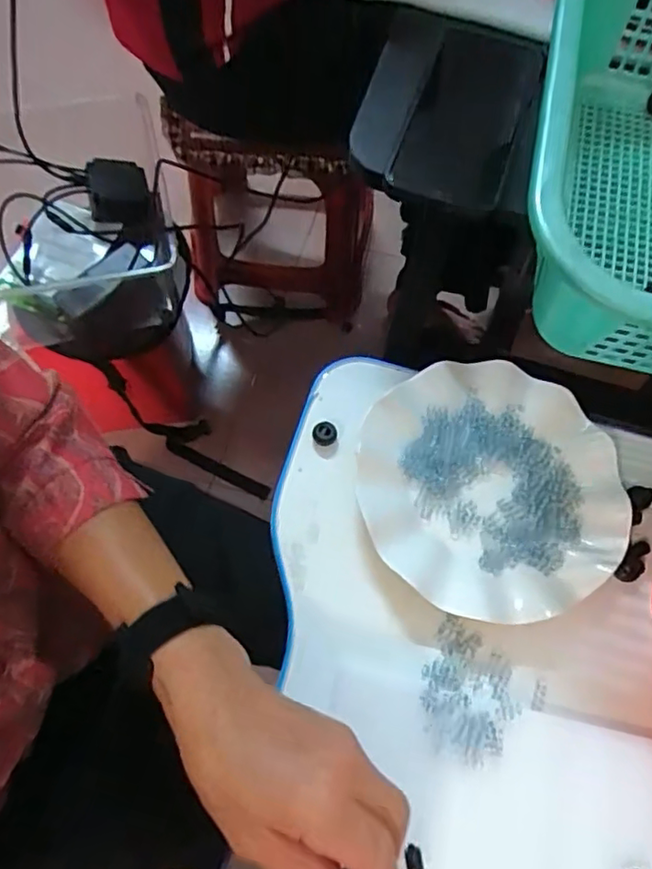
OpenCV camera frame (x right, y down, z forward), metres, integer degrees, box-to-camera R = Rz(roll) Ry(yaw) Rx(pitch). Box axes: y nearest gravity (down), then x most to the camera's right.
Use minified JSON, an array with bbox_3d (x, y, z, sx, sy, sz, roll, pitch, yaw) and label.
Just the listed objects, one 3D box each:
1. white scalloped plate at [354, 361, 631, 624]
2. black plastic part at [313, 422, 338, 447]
[{"bbox_3d":[0.114,0.034,0.416,0.178,0.024,0.176,1,69,-2],"label":"white scalloped plate"},{"bbox_3d":[-0.001,0.000,0.438,0.018,0.014,0.017,1,69,-2],"label":"black plastic part"}]

